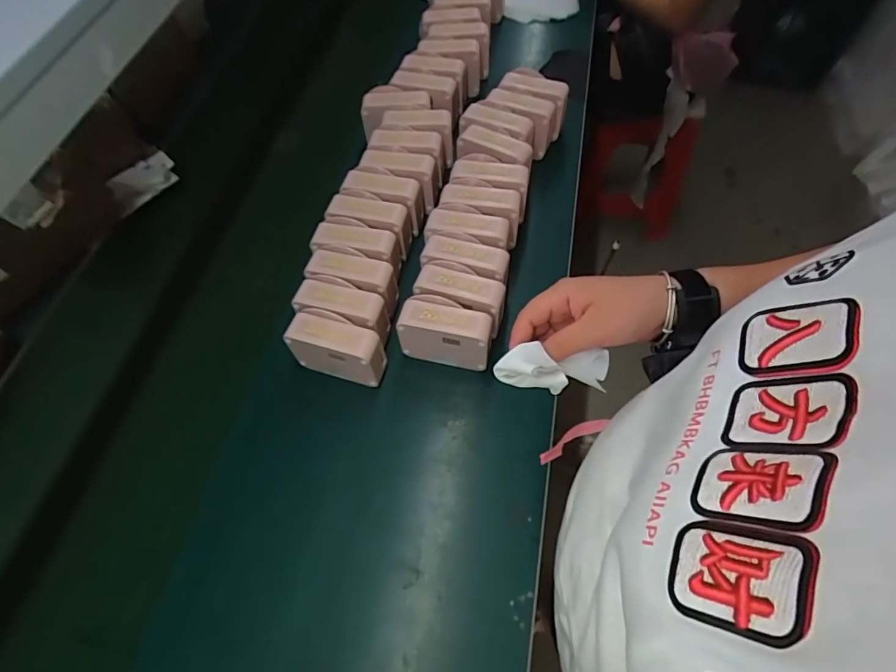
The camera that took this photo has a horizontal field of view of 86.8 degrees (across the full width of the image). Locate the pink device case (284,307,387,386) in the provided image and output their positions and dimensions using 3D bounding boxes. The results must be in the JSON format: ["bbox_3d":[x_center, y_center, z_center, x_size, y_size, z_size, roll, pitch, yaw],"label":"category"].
[{"bbox_3d":[-0.151,0.017,0.670,0.124,0.095,0.056,13,63,11],"label":"pink device case"}]

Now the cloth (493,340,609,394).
[{"bbox_3d":[0.093,0.027,0.409,0.099,0.039,0.034,3,60,-14],"label":"cloth"}]

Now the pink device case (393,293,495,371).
[{"bbox_3d":[-0.001,-0.005,0.676,0.126,0.094,0.056,10,63,10],"label":"pink device case"}]

